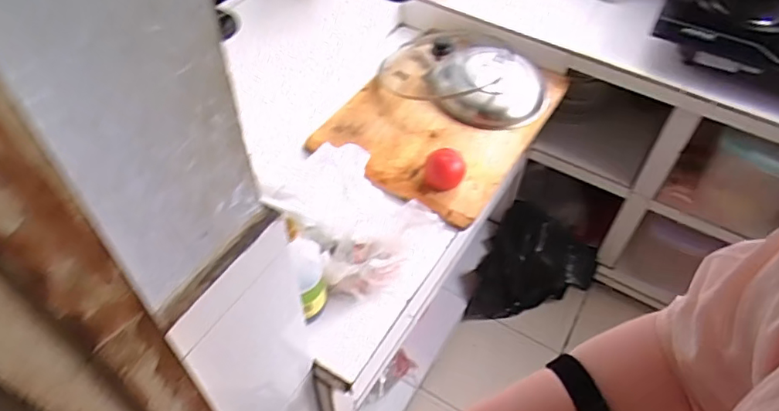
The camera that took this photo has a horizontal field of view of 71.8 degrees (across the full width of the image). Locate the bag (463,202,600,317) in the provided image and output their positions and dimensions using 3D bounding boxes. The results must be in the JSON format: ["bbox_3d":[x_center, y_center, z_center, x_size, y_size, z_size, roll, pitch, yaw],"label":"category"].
[{"bbox_3d":[0.441,0.207,1.656,0.305,0.207,0.364,24,46,19],"label":"bag"}]

